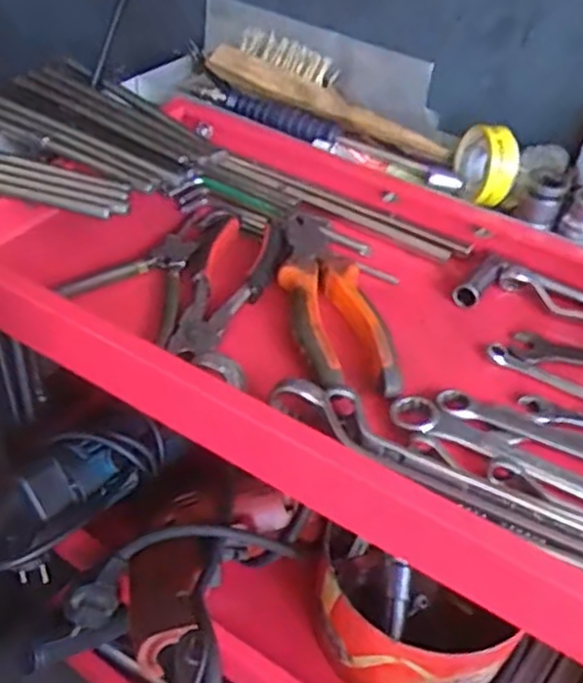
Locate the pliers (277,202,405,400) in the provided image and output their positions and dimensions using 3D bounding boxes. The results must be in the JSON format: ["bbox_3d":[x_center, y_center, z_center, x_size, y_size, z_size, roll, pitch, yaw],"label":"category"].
[{"bbox_3d":[0.021,-0.032,0.461,0.050,0.017,0.175,-4,43,-12],"label":"pliers"}]

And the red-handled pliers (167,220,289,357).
[{"bbox_3d":[-0.043,-0.037,0.461,0.050,0.015,0.128,23,44,17],"label":"red-handled pliers"}]

